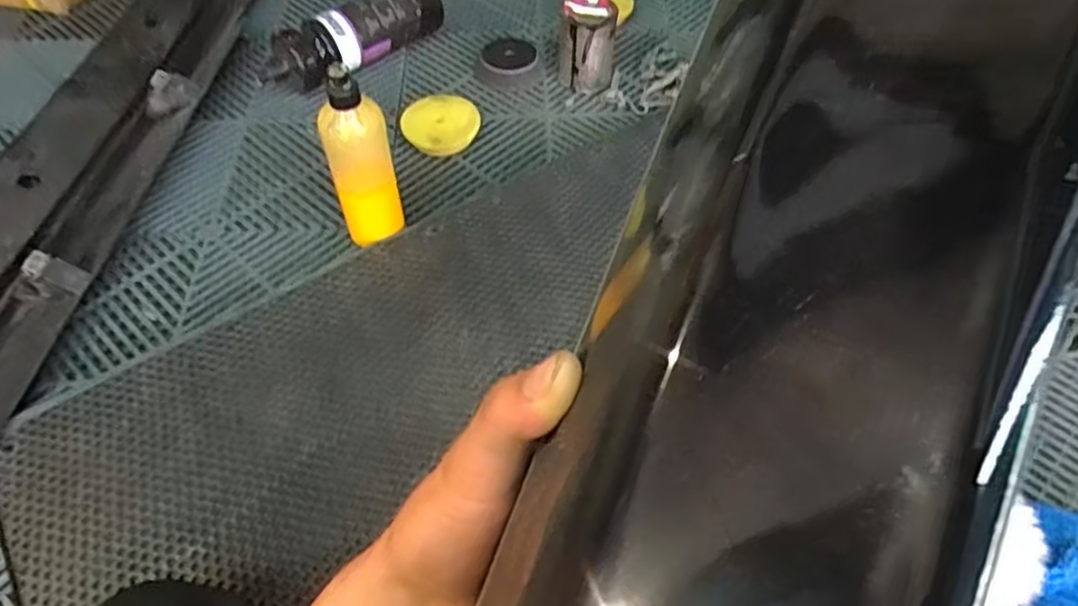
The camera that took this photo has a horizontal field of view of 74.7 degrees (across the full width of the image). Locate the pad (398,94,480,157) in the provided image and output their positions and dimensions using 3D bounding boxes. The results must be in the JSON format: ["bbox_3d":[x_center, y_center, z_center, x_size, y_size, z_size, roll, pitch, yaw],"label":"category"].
[{"bbox_3d":[-0.134,-0.233,0.912,0.095,0.034,0.101,-33,59,-21],"label":"pad"}]

